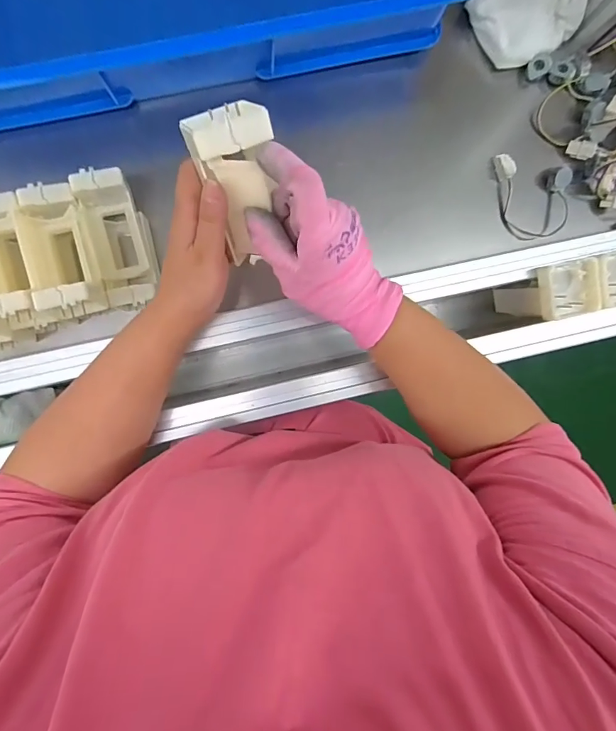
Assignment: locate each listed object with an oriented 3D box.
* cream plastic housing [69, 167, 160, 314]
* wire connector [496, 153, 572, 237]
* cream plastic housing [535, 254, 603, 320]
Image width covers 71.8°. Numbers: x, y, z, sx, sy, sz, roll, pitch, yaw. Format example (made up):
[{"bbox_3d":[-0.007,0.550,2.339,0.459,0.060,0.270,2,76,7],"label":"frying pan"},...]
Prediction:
[{"bbox_3d":[-0.201,-0.131,0.452,0.073,0.112,0.137,-6,93,-6],"label":"cream plastic housing"},{"bbox_3d":[0.275,-0.211,0.535,0.101,0.034,0.079,12,91,-6],"label":"wire connector"},{"bbox_3d":[0.250,-0.073,0.407,0.053,0.022,0.050,-13,94,-5],"label":"cream plastic housing"}]

